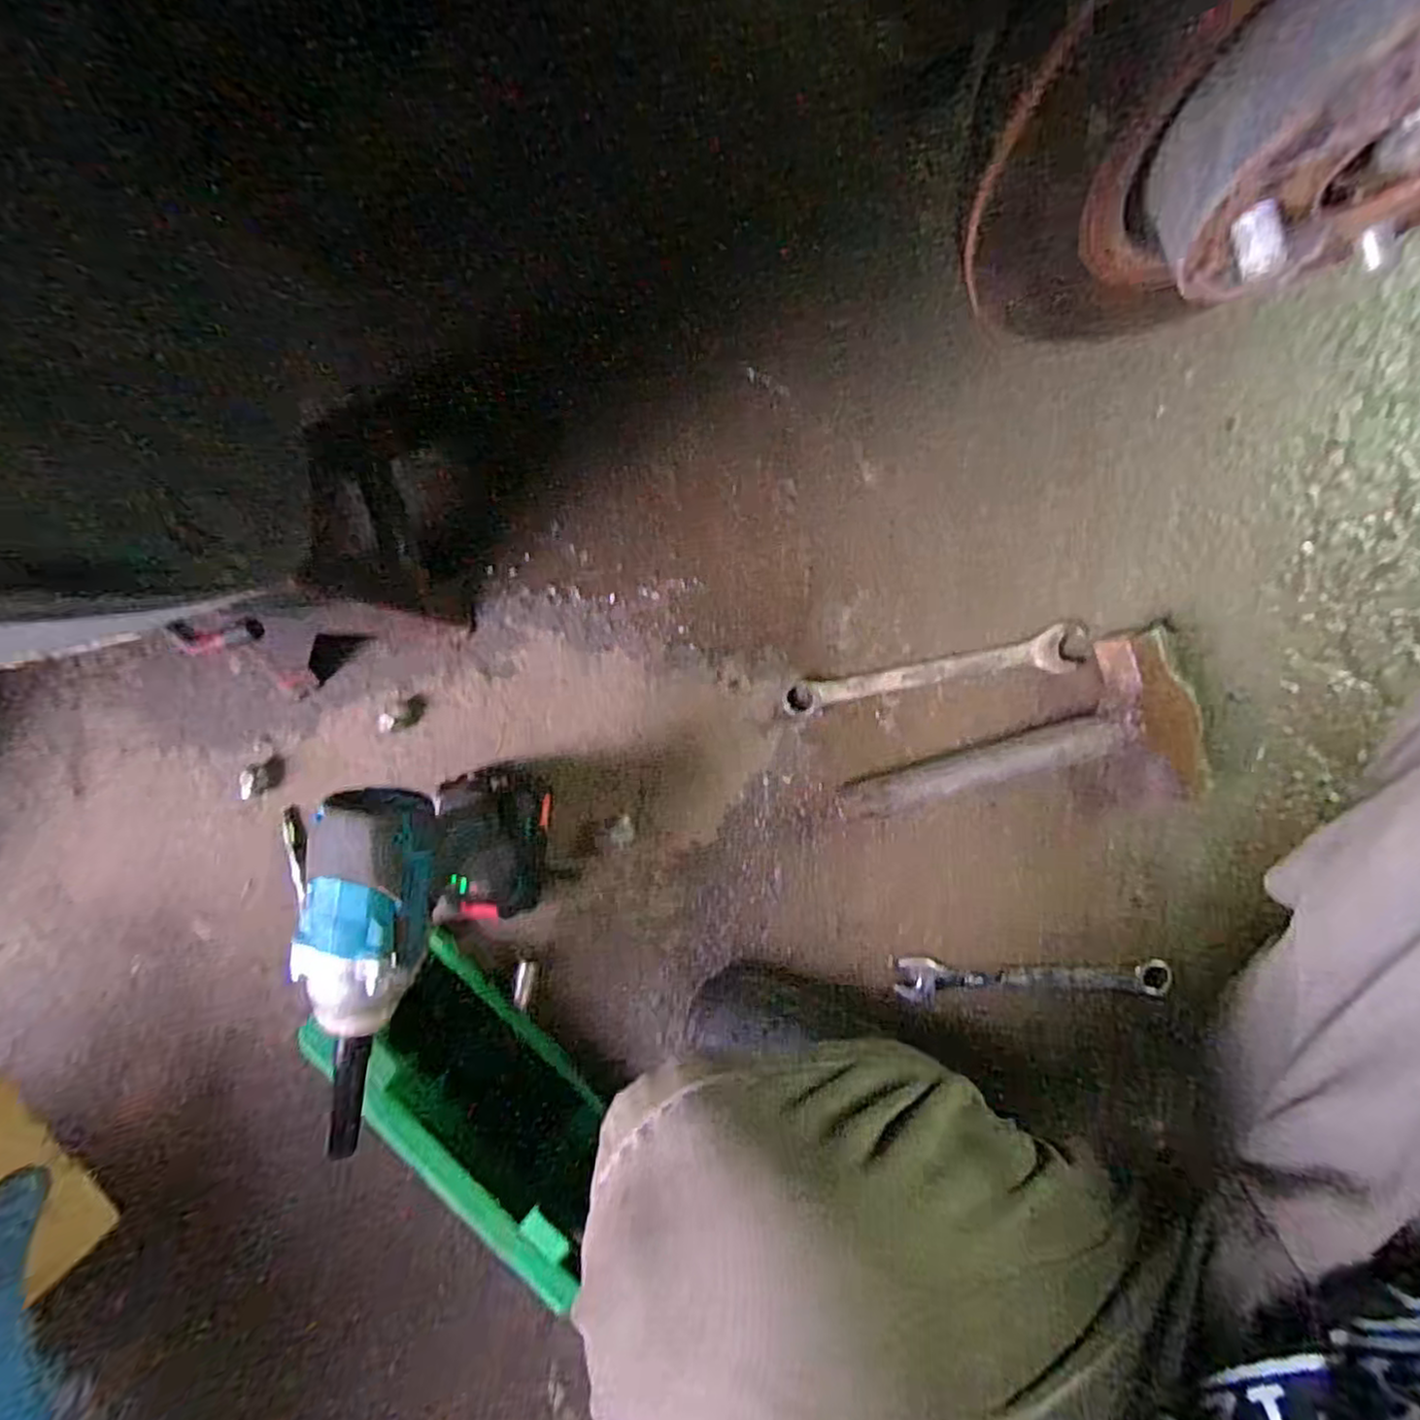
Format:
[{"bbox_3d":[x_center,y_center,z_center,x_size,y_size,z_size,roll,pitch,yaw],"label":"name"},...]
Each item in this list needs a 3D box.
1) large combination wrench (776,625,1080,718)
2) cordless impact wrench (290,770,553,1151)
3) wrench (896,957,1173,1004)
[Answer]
[{"bbox_3d":[0.166,-0.029,0.547,0.214,0.015,0.033,-10,93,6],"label":"large combination wrench"},{"bbox_3d":[-0.179,0.133,0.482,0.072,0.237,0.196,12,95,6],"label":"cordless impact wrench"},{"bbox_3d":[0.255,0.214,0.556,0.205,0.008,0.032,-2,94,6],"label":"wrench"}]

